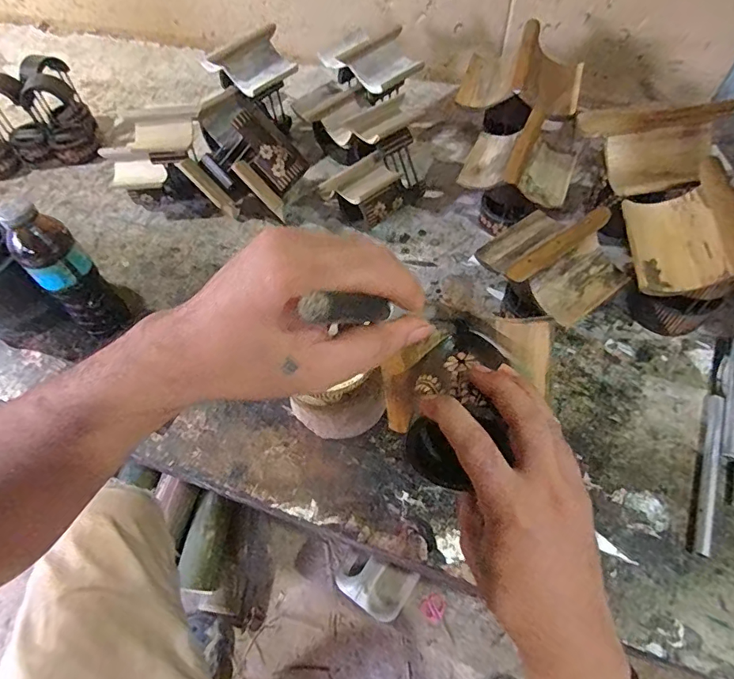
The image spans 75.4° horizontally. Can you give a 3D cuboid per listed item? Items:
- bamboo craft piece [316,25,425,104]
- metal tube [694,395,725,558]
[{"bbox_3d":[0.012,-0.386,0.661,0.096,0.068,0.118,-39,62,-22],"label":"bamboo craft piece"},{"bbox_3d":[0.326,0.123,0.451,0.012,0.010,0.163,20,59,16],"label":"metal tube"}]

